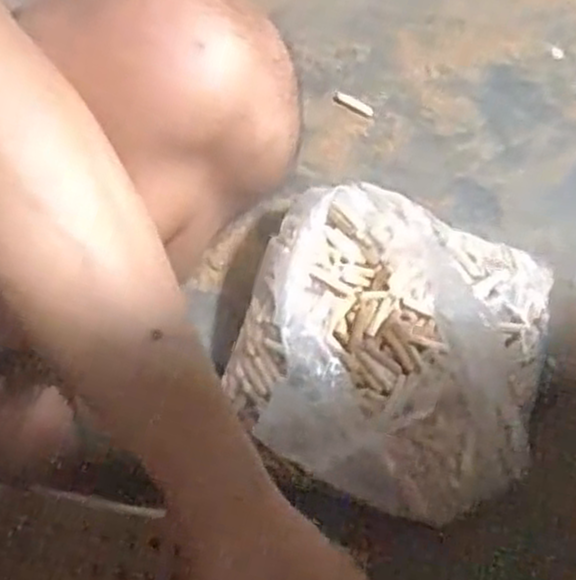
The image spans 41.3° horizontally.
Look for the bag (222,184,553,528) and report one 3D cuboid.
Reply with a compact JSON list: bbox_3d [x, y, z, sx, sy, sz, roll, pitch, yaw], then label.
[{"bbox_3d":[0.088,0.049,0.654,0.254,0.074,0.260,16,72,2],"label":"bag"}]

